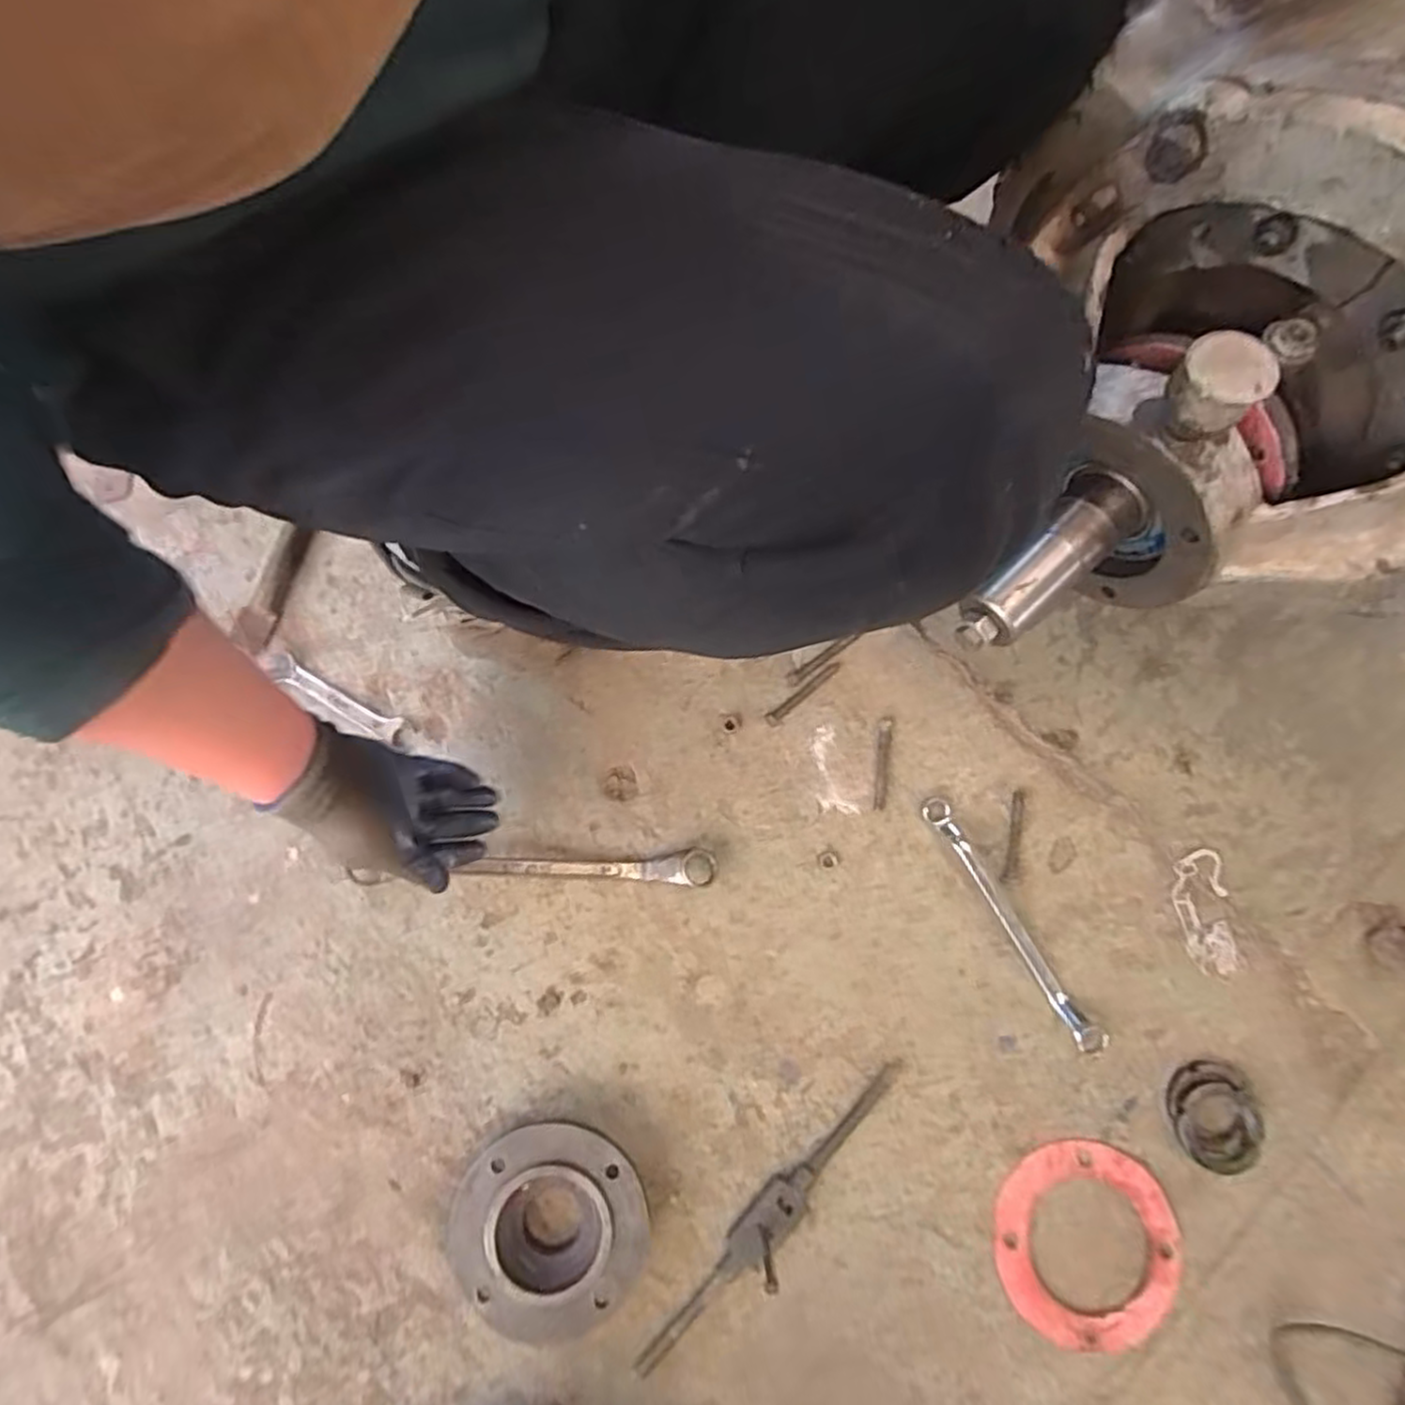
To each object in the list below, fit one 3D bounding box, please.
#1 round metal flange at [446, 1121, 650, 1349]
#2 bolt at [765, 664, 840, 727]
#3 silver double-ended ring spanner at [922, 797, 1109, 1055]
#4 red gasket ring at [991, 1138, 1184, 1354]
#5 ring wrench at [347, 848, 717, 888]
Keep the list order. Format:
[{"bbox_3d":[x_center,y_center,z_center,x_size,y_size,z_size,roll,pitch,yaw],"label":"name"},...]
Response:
[{"bbox_3d":[-0.124,0.422,0.599,0.154,0.039,0.145,0,78,-1],"label":"round metal flange"},{"bbox_3d":[0.096,-0.008,0.707,0.089,0.008,0.014,-40,81,-8],"label":"bolt"},{"bbox_3d":[0.276,0.196,0.661,0.023,0.017,0.252,-30,80,-7],"label":"silver double-ended ring spanner"},{"bbox_3d":[0.319,0.451,0.615,0.149,0.008,0.150,0,78,-1],"label":"red gasket ring"},{"bbox_3d":[-0.151,0.150,0.661,0.324,0.030,0.031,0,78,-1],"label":"ring wrench"}]

